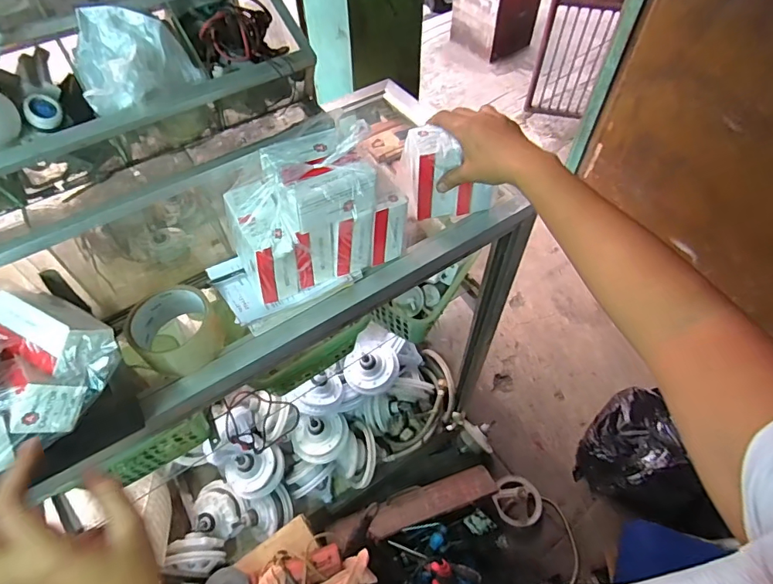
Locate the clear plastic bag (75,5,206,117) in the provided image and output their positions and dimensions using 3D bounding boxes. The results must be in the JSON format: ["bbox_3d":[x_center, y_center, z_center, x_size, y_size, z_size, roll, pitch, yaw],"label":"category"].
[{"bbox_3d":[-0.229,-0.208,0.402,0.082,0.052,0.099,39,64,24],"label":"clear plastic bag"}]

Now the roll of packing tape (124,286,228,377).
[{"bbox_3d":[-0.229,0.040,0.496,0.082,0.050,0.088,0,55,0],"label":"roll of packing tape"}]

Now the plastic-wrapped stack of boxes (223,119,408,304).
[{"bbox_3d":[-0.075,-0.088,0.498,0.185,0.151,0.093,-22,57,-14],"label":"plastic-wrapped stack of boxes"}]

